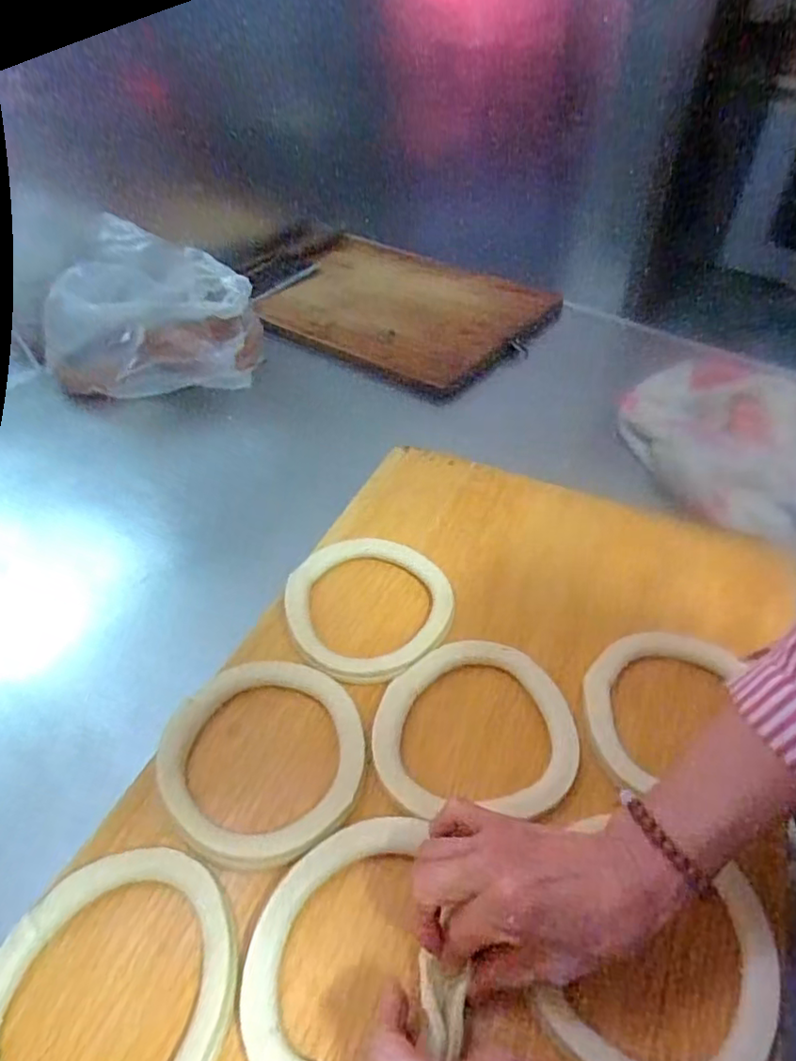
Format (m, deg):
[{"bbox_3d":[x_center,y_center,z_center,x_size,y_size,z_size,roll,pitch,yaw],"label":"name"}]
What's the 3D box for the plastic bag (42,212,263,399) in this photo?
[{"bbox_3d":[-0.317,-0.276,0.780,0.266,0.153,0.116,-7,46,-5],"label":"plastic bag"}]

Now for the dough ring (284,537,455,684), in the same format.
[{"bbox_3d":[-0.026,0.062,0.541,0.139,0.021,0.147,-1,46,1],"label":"dough ring"}]

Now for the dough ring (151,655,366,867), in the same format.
[{"bbox_3d":[-0.099,0.161,0.448,0.144,0.010,0.144,-1,46,1],"label":"dough ring"}]

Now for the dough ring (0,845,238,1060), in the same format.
[{"bbox_3d":[-0.167,0.263,0.353,0.142,0.010,0.149,-1,46,1],"label":"dough ring"}]

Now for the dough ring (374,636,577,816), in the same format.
[{"bbox_3d":[0.056,0.142,0.459,0.147,0.015,0.130,-3,46,-1],"label":"dough ring"}]

